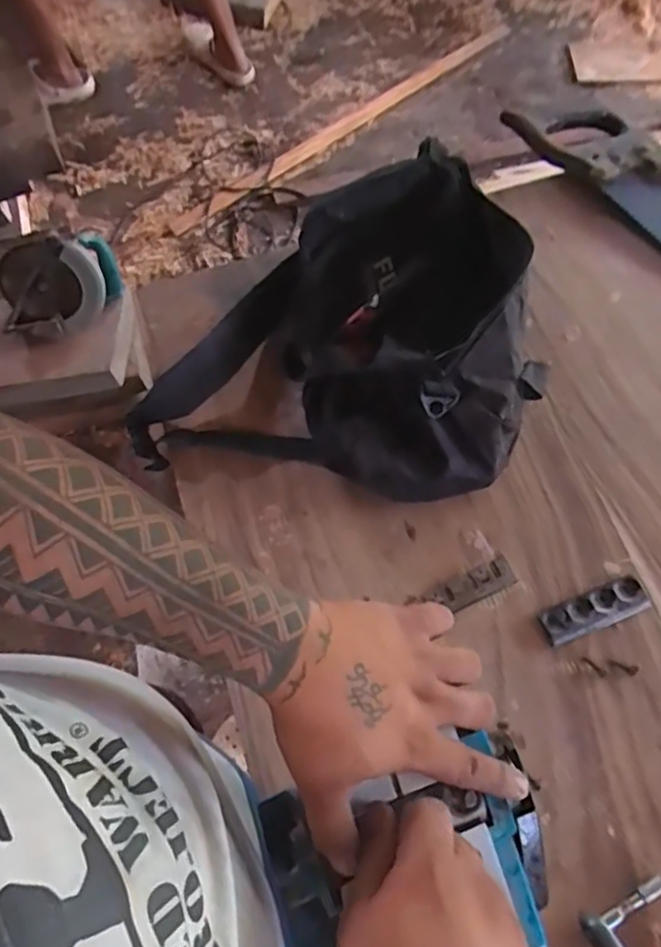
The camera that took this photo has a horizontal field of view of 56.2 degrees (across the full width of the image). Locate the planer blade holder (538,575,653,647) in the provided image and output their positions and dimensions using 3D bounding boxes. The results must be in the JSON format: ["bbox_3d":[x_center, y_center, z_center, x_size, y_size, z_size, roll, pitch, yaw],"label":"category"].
[{"bbox_3d":[0.253,0.130,0.590,0.105,0.008,0.034,-21,69,-7],"label":"planer blade holder"}]

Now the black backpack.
[{"bbox_3d":[0.003,-0.153,0.640,0.411,0.123,0.336,2,68,2],"label":"black backpack"}]

